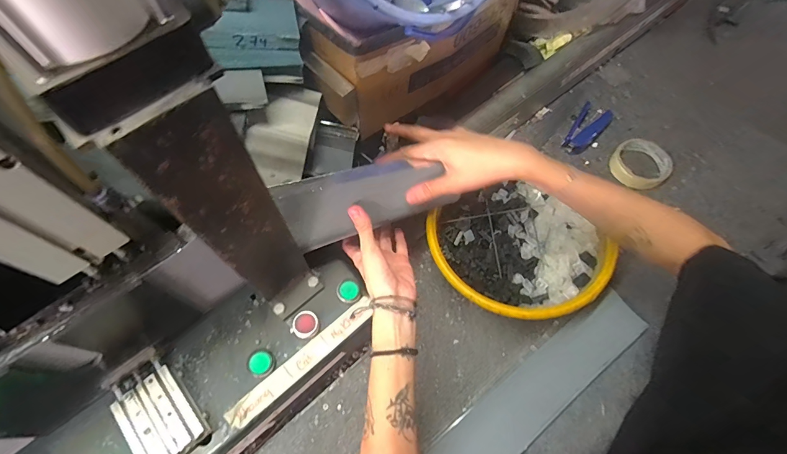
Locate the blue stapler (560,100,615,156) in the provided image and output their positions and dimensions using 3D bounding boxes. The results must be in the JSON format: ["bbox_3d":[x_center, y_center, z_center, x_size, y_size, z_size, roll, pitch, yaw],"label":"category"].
[{"bbox_3d":[0.346,-0.176,0.673,0.052,0.025,0.126,34,67,16],"label":"blue stapler"}]

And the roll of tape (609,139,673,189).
[{"bbox_3d":[0.412,-0.105,0.631,0.087,0.029,0.088,0,63,0],"label":"roll of tape"}]

